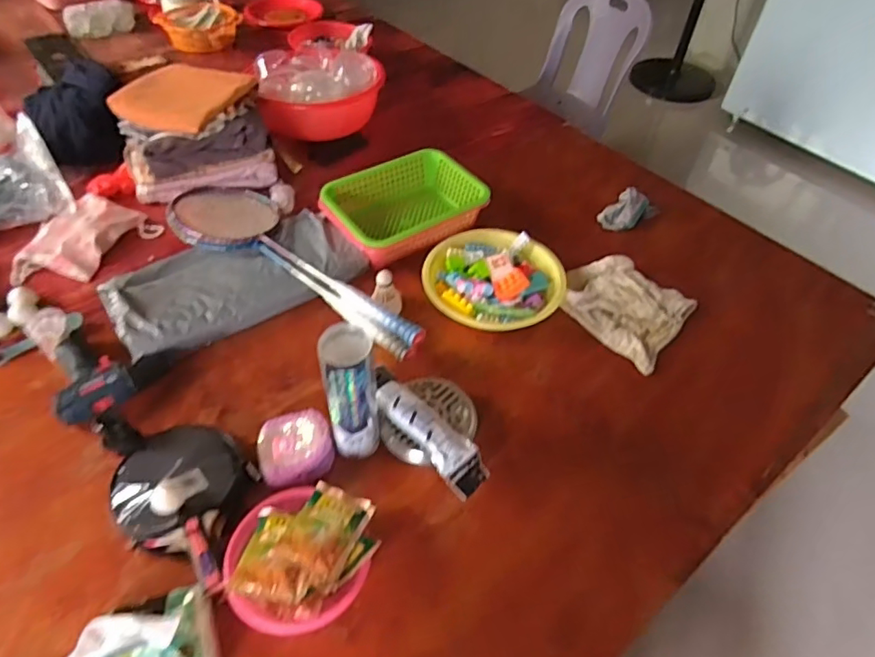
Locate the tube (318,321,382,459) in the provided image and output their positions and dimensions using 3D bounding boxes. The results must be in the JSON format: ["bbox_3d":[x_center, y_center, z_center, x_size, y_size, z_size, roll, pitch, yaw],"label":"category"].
[{"bbox_3d":[-0.115,0.093,0.744,0.068,0.216,0.072,-4,50,-4],"label":"tube"}]

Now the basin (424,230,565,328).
[{"bbox_3d":[0.100,-0.102,1.015,0.243,0.064,0.229,0,50,0],"label":"basin"}]

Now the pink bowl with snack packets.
[{"bbox_3d":[-0.165,0.278,0.678,0.175,0.071,0.163,0,50,0],"label":"pink bowl with snack packets"}]

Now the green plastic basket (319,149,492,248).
[{"bbox_3d":[-0.070,-0.248,1.138,0.298,0.098,0.207,-28,56,-22],"label":"green plastic basket"}]

